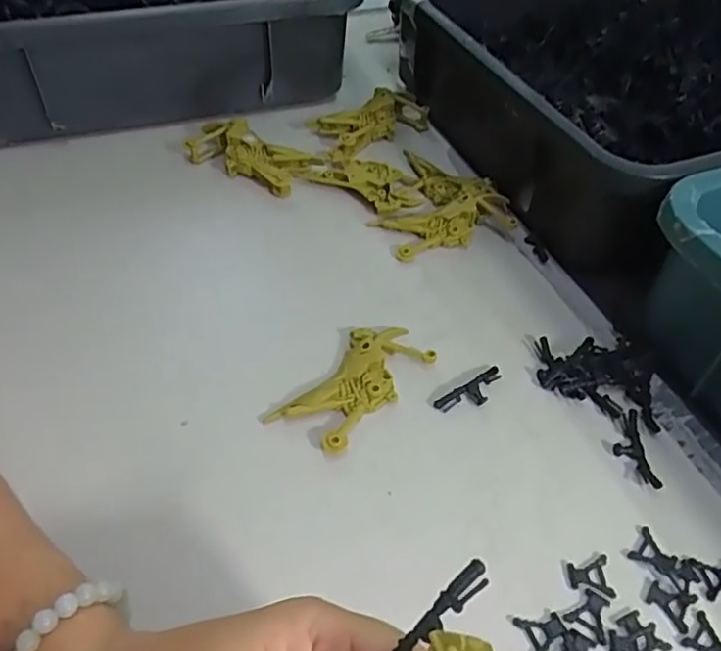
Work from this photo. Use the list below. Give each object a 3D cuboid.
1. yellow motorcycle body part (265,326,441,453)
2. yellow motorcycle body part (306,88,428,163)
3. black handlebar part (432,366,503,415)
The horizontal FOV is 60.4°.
[{"bbox_3d":[-0.003,0.034,0.368,0.047,0.013,0.098,34,56,25],"label":"yellow motorcycle body part"},{"bbox_3d":[0.013,-0.178,0.543,0.115,0.023,0.055,-24,54,-21],"label":"yellow motorcycle body part"},{"bbox_3d":[0.067,0.040,0.370,0.049,0.006,0.017,-23,53,-21],"label":"black handlebar part"}]

